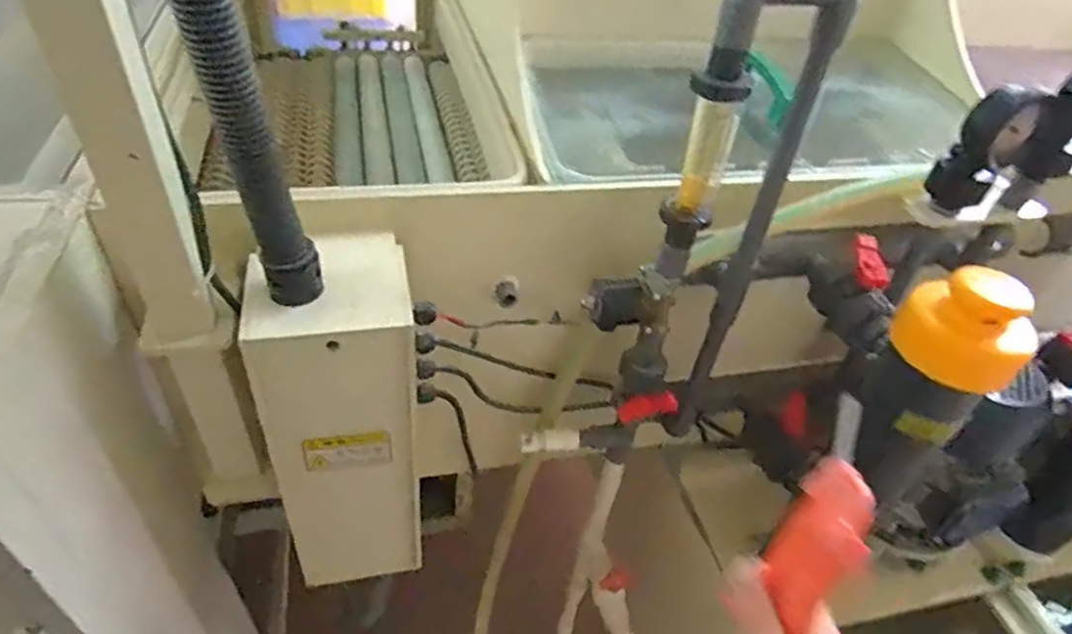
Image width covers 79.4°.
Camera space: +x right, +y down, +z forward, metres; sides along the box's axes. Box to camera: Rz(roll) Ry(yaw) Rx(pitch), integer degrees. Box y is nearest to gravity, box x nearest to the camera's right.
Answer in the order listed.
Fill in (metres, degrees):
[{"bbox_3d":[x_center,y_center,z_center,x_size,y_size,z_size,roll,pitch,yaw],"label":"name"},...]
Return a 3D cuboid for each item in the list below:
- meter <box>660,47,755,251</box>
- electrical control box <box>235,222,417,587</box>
[{"bbox_3d":[0.148,-0.143,0.569,0.048,0.174,0.047,17,42,11],"label":"meter"},{"bbox_3d":[-0.192,0.108,0.666,0.133,0.370,0.135,-3,42,-11],"label":"electrical control box"}]

